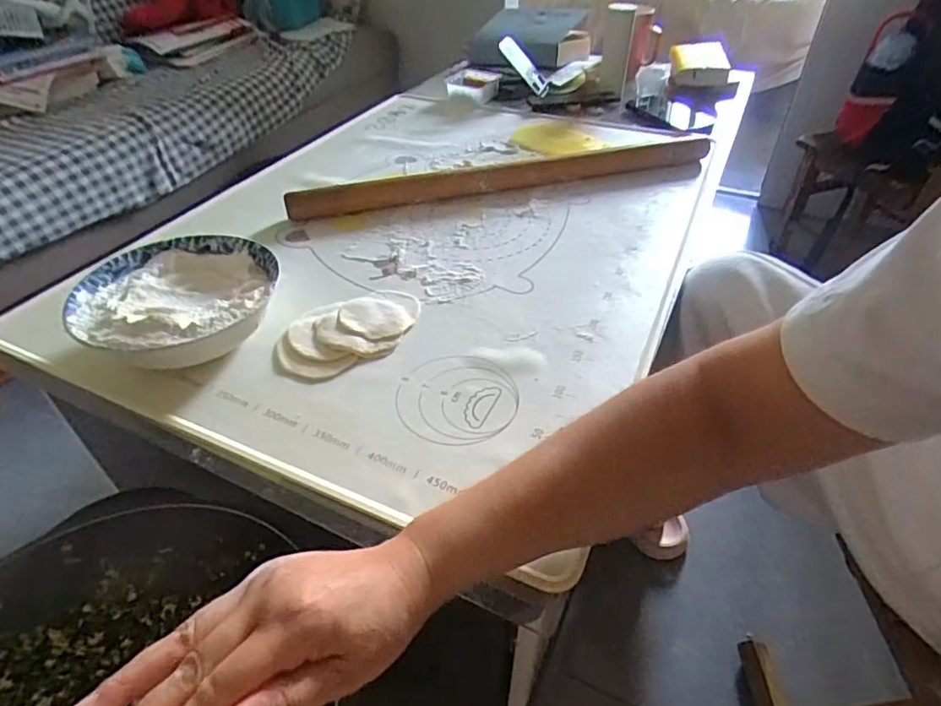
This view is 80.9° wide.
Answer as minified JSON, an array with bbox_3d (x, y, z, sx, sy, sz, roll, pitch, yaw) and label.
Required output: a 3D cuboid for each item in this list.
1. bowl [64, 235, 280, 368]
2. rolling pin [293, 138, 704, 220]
[{"bbox_3d":[-0.226,-0.036,0.440,0.144,0.055,0.134,-1,41,1],"label":"bowl"},{"bbox_3d":[0.046,-0.194,0.614,0.489,0.036,0.030,-11,42,-11],"label":"rolling pin"}]

